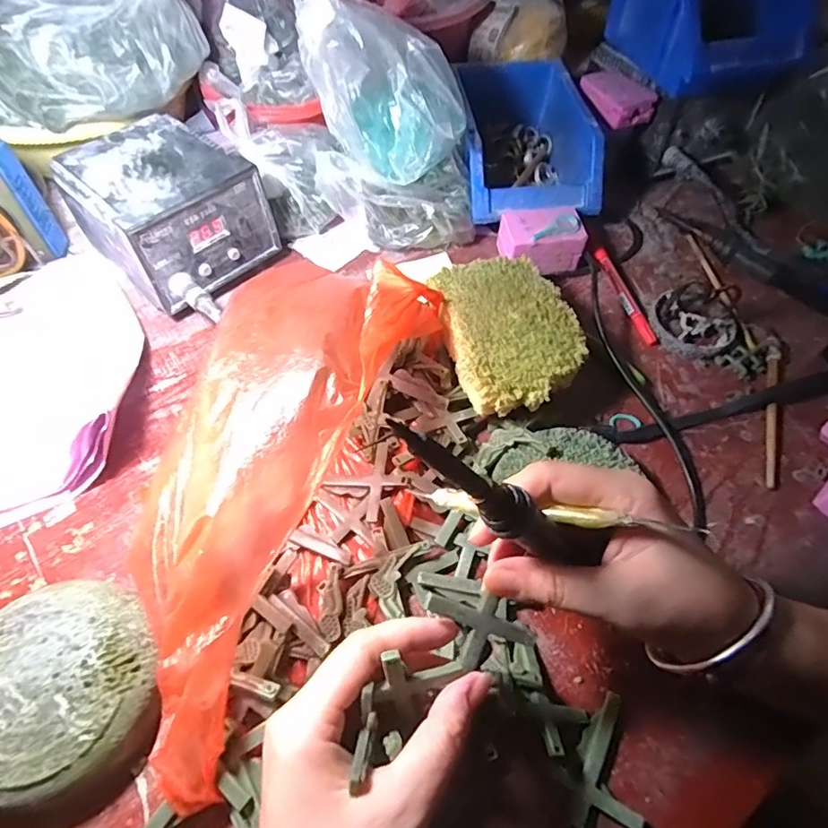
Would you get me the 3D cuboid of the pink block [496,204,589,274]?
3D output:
[{"bbox_3d":[0.113,-0.156,0.480,0.073,0.042,0.054,-6,59,-5],"label":"pink block"}]

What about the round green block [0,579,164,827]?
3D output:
[{"bbox_3d":[-0.185,0.148,0.279,0.098,0.037,0.110,-17,61,-12],"label":"round green block"}]

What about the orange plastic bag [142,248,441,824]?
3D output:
[{"bbox_3d":[-0.091,0.033,0.307,0.122,0.088,0.310,15,72,8],"label":"orange plastic bag"}]

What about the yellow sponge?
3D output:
[{"bbox_3d":[0.067,-0.062,0.392,0.095,0.038,0.134,-11,60,-8],"label":"yellow sponge"}]

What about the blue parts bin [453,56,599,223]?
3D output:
[{"bbox_3d":[0.105,-0.271,0.522,0.123,0.070,0.197,-3,59,-3],"label":"blue parts bin"}]

